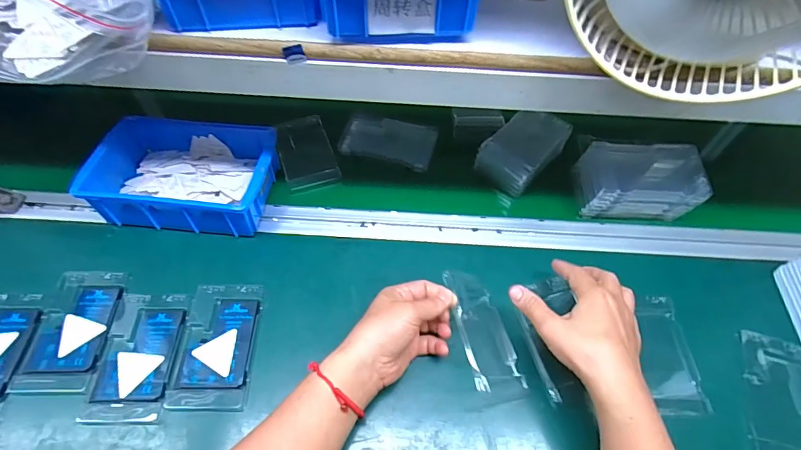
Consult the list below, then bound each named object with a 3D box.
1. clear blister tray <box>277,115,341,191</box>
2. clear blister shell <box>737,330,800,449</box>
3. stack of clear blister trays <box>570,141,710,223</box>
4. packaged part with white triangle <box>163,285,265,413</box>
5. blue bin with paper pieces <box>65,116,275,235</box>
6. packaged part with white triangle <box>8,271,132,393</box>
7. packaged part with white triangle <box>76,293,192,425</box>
[{"bbox_3d":[-0.132,-0.102,0.588,0.070,0.019,0.117,-16,57,-13],"label":"clear blister tray"},{"bbox_3d":[0.387,0.172,0.422,0.078,0.013,0.136,15,56,8],"label":"clear blister shell"},{"bbox_3d":[0.292,-0.050,0.529,0.138,0.076,0.076,6,55,2],"label":"stack of clear blister trays"},{"bbox_3d":[-0.187,0.120,0.431,0.076,0.009,0.126,0,55,-2],"label":"packaged part with white triangle"},{"bbox_3d":[-0.258,-0.065,0.521,0.202,0.065,0.139,5,55,1],"label":"blue bin with paper pieces"},{"bbox_3d":[-0.338,0.106,0.435,0.074,0.012,0.125,1,55,-1],"label":"packaged part with white triangle"},{"bbox_3d":[-0.264,0.132,0.428,0.073,0.015,0.125,1,55,-1],"label":"packaged part with white triangle"}]

